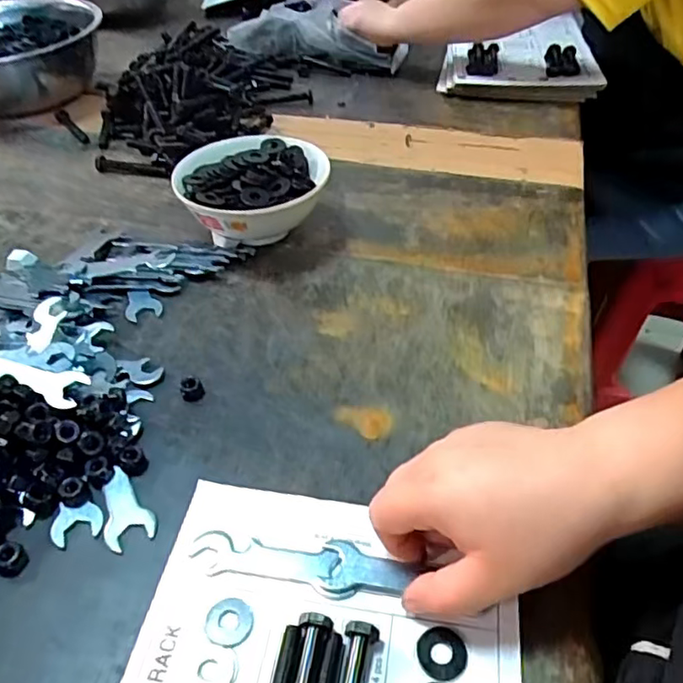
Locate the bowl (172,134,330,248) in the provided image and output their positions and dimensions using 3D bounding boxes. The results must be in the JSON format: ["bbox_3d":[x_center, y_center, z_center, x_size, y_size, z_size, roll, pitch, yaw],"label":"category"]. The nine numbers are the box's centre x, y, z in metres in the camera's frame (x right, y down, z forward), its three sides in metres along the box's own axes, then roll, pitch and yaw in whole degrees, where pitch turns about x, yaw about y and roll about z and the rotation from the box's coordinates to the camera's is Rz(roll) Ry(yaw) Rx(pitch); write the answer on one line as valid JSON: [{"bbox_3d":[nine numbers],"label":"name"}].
[{"bbox_3d":[-0.079,-0.132,0.565,0.133,0.064,0.135,0,44,0],"label":"bowl"}]

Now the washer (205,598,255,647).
[{"bbox_3d":[-0.058,0.145,0.314,0.024,0.004,0.023,0,44,0],"label":"washer"}]

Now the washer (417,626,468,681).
[{"bbox_3d":[0.050,0.154,0.300,0.024,0.004,0.024,8,44,8],"label":"washer"}]

